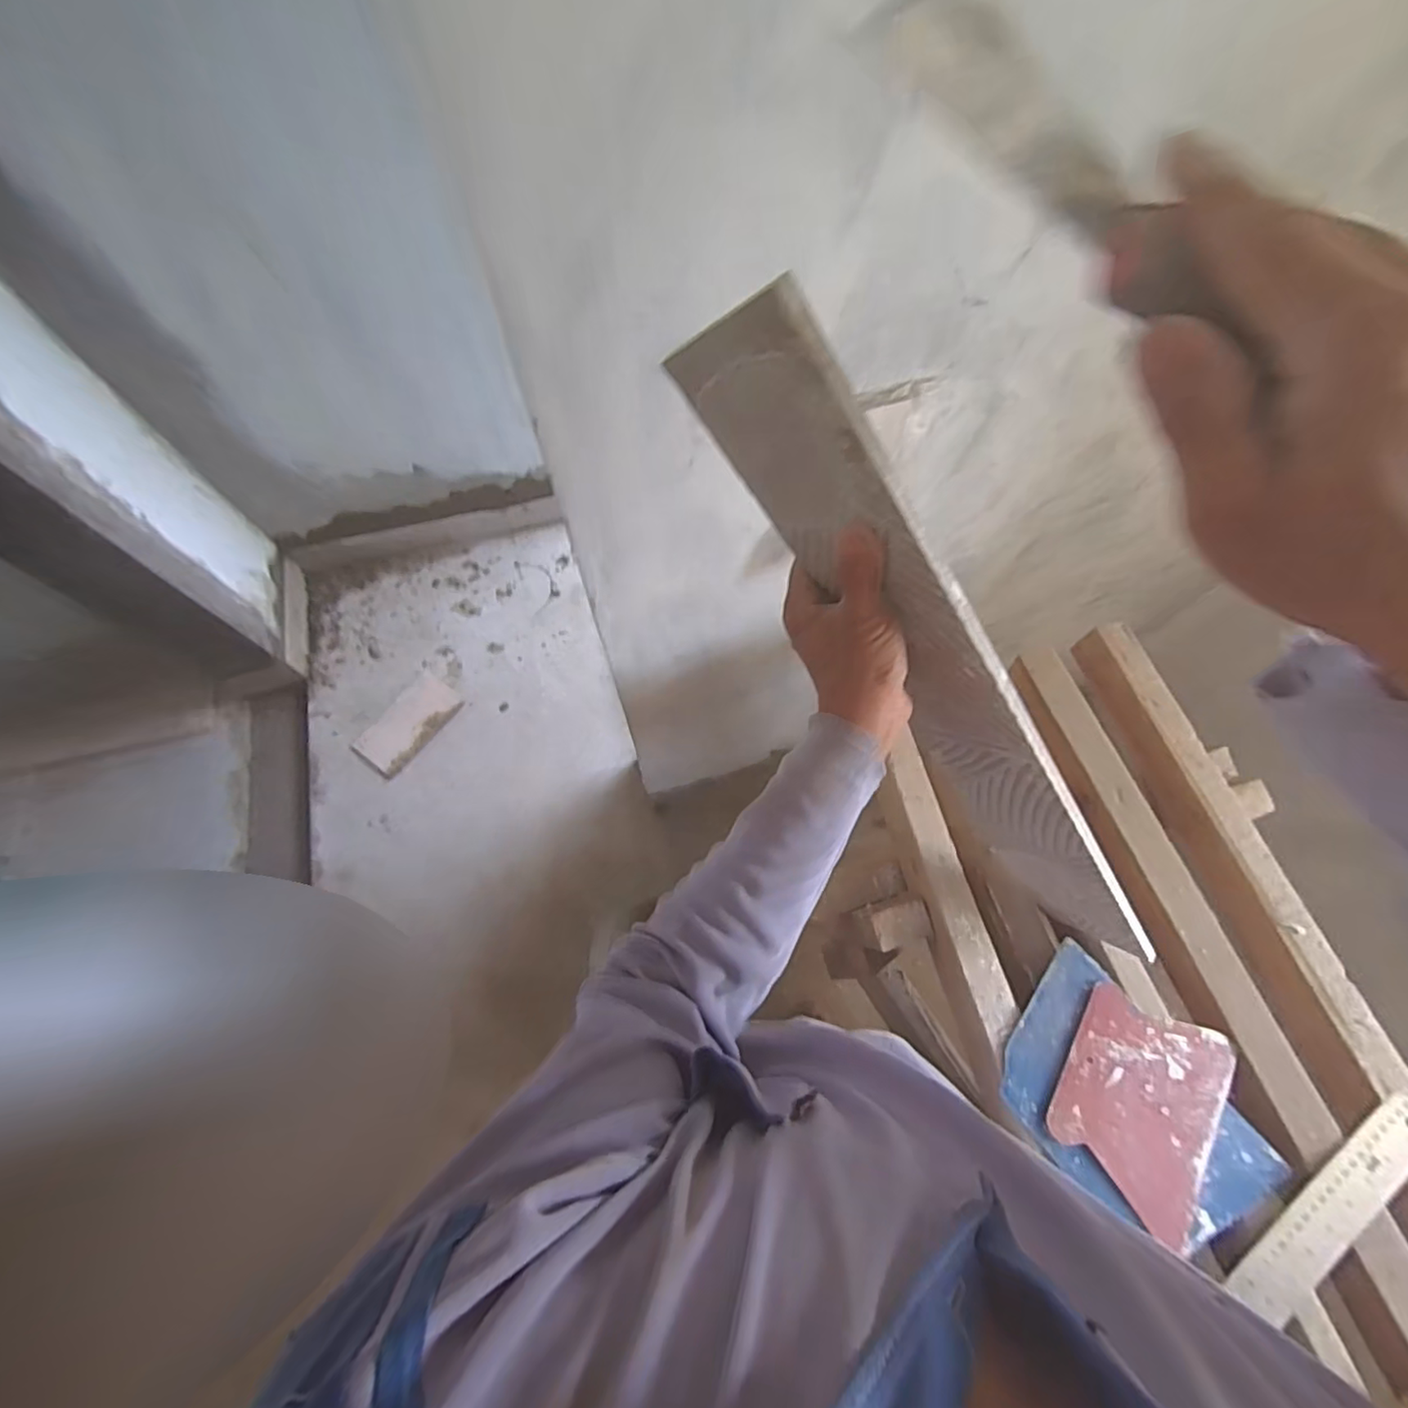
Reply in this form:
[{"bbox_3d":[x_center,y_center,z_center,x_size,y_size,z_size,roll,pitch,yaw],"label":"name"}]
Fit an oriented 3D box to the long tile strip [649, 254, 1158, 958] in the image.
[{"bbox_3d":[0.168,0.014,0.394,0.107,0.549,0.018,9,57,53],"label":"long tile strip"}]

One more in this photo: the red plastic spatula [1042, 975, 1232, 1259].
[{"bbox_3d":[0.370,0.334,0.504,0.123,0.010,0.161,31,70,12],"label":"red plastic spatula"}]

